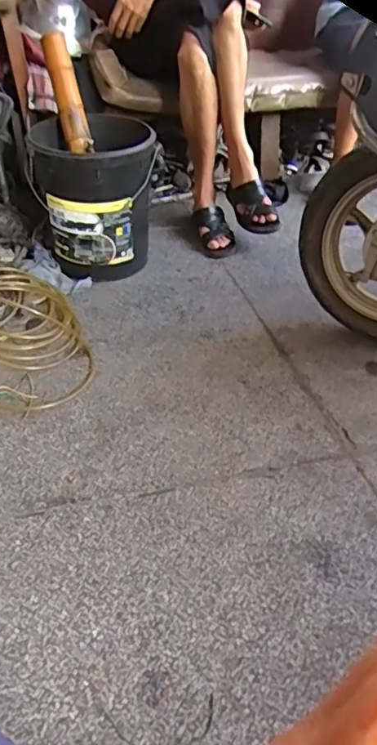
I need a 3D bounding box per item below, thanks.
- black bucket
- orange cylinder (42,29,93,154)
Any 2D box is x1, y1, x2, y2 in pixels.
[{"bbox_3d":[-0.255,-0.478,1.513,0.294,0.304,0.340,-7,41,-8],"label":"black bucket"},{"bbox_3d":[-0.315,-0.730,1.474,0.070,0.317,0.055,-16,6,-20],"label":"orange cylinder"}]

